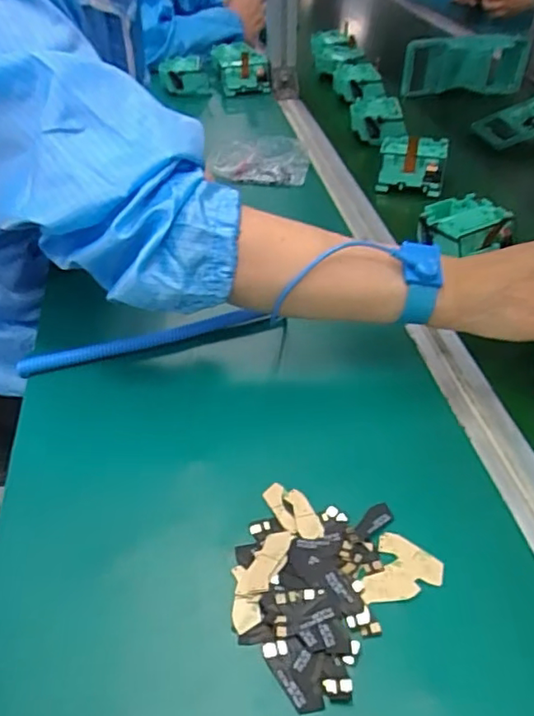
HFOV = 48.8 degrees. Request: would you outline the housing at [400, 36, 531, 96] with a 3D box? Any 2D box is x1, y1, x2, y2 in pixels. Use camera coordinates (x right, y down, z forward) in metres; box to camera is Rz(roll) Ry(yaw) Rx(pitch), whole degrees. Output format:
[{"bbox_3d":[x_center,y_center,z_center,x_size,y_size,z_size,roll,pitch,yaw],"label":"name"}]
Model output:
[{"bbox_3d":[0.319,-0.470,0.951,0.206,0.080,0.026,-3,31,-5],"label":"housing"}]

